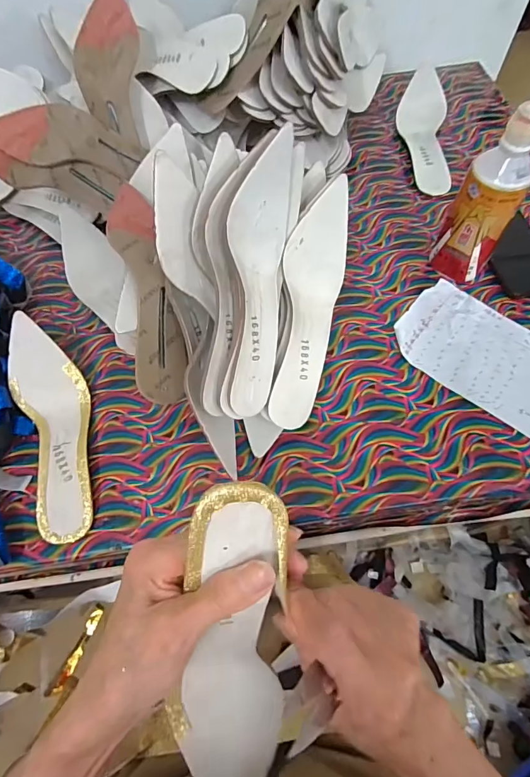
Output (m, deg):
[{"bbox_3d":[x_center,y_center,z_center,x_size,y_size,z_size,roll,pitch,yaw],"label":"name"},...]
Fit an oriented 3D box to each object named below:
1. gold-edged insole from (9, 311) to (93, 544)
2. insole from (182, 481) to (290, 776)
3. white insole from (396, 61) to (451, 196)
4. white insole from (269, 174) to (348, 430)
[{"bbox_3d":[-0.232,0.031,0.447,0.074,0.058,0.231,-21,65,-7],"label":"gold-edged insole"},{"bbox_3d":[-0.019,0.166,0.256,0.060,0.245,0.064,8,26,6],"label":"insole"},{"bbox_3d":[0.247,-0.406,0.636,0.073,0.036,0.253,7,65,6],"label":"white insole"},{"bbox_3d":[0.045,-0.083,0.432,0.058,0.043,0.244,10,90,7],"label":"white insole"}]

